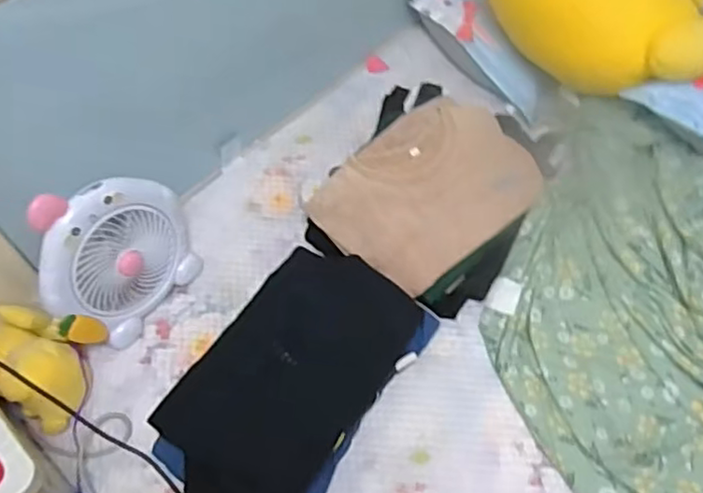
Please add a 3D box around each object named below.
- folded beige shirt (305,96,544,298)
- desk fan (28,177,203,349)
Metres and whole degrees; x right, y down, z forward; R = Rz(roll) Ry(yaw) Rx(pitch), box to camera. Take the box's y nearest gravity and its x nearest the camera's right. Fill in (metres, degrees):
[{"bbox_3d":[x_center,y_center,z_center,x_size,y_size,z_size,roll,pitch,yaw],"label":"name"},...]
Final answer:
[{"bbox_3d":[0.139,-0.113,1.156,0.370,0.087,0.264,-38,63,-19],"label":"folded beige shirt"},{"bbox_3d":[-0.381,0.013,1.065,0.099,0.276,0.249,29,64,20],"label":"desk fan"}]

